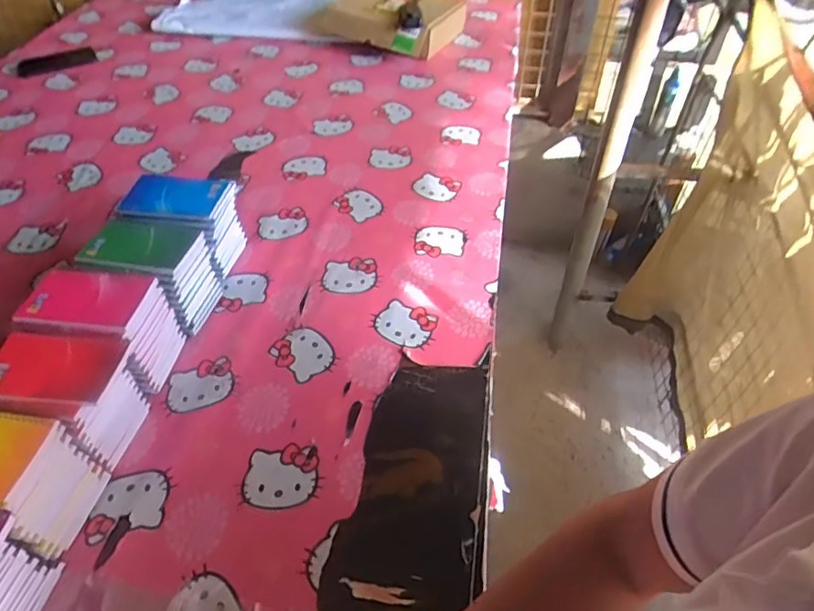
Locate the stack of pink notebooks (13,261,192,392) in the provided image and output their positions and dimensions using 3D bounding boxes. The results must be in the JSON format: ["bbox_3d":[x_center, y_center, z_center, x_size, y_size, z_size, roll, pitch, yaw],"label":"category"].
[{"bbox_3d":[-0.357,0.029,0.677,0.136,0.114,0.098,9,48,11],"label":"stack of pink notebooks"}]

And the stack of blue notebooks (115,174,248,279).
[{"bbox_3d":[-0.315,-0.106,0.796,0.132,0.125,0.110,5,47,7],"label":"stack of blue notebooks"}]

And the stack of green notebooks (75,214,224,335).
[{"bbox_3d":[-0.333,-0.039,0.733,0.125,0.120,0.101,5,47,6],"label":"stack of green notebooks"}]

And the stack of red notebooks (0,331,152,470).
[{"bbox_3d":[-0.363,0.100,0.608,0.124,0.116,0.099,8,47,9],"label":"stack of red notebooks"}]

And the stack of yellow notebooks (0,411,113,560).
[{"bbox_3d":[-0.394,0.171,0.540,0.138,0.117,0.094,5,47,7],"label":"stack of yellow notebooks"}]

